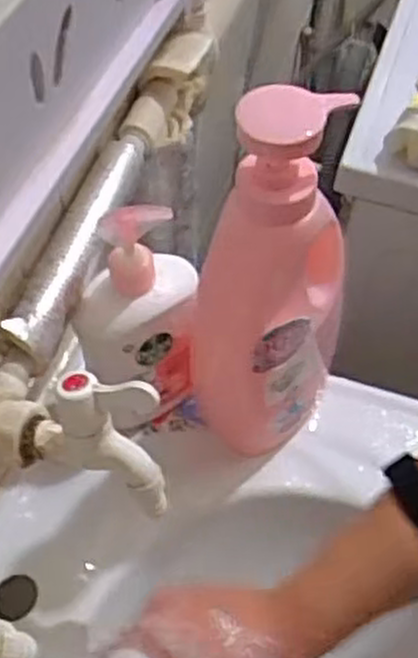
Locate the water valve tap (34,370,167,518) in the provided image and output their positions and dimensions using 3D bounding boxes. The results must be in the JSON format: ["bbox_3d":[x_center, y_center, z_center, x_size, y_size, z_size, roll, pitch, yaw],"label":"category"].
[{"bbox_3d":[-0.060,0.060,0.455,0.079,0.086,0.027,18,53,10],"label":"water valve tap"}]

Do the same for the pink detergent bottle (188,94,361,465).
[{"bbox_3d":[0.042,-0.018,0.525,0.093,0.289,0.096,17,53,9],"label":"pink detergent bottle"}]

